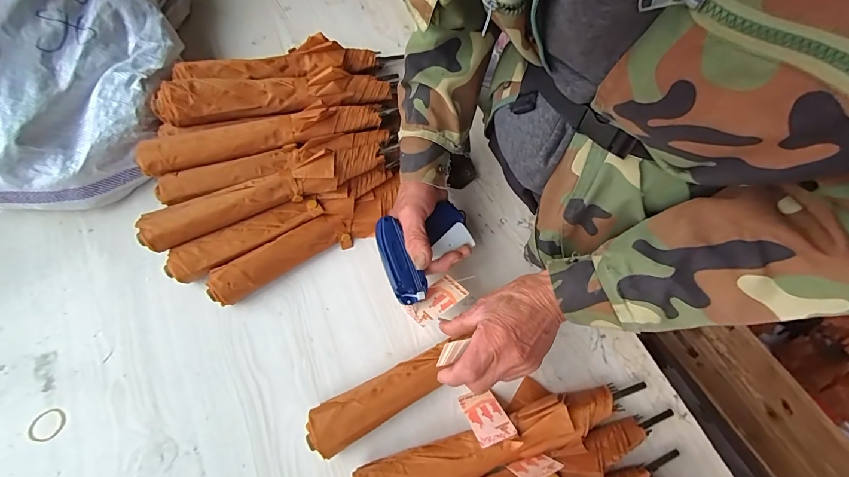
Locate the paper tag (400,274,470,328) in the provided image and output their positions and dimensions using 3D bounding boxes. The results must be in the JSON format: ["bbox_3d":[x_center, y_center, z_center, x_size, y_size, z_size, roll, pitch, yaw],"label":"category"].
[{"bbox_3d":[0.014,0.073,0.446,0.072,0.004,0.038,-34,58,-26],"label":"paper tag"}]

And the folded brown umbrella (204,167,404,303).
[{"bbox_3d":[-0.153,0.003,0.496,0.261,0.046,0.054,-28,69,-18],"label":"folded brown umbrella"}]

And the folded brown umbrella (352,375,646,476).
[{"bbox_3d":[0.093,0.212,0.412,0.353,0.055,0.066,-15,66,-13],"label":"folded brown umbrella"}]

